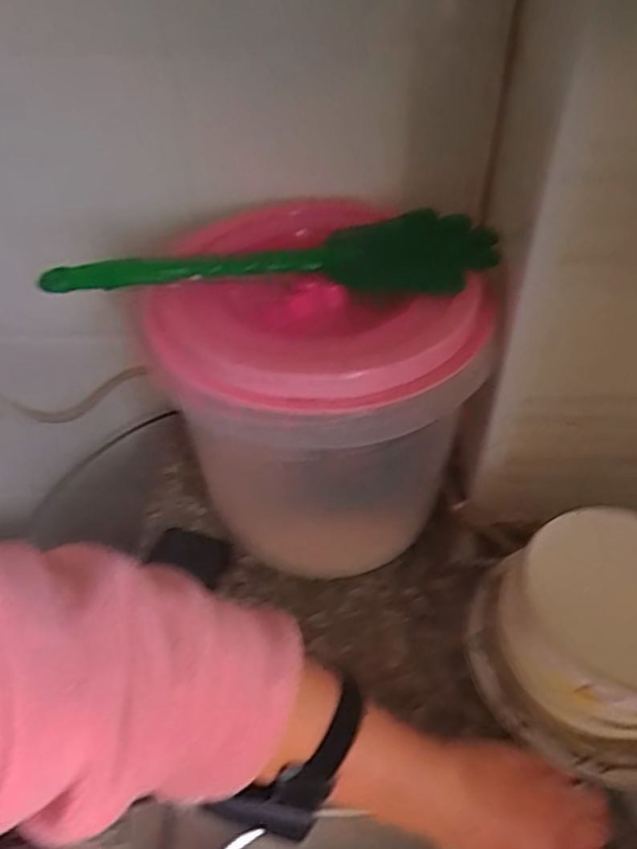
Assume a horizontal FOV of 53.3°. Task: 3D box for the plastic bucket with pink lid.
[{"bbox_3d":[-0.009,-0.006,0.603,0.247,0.287,0.266,-17,47,-13],"label":"plastic bucket with pink lid"}]

